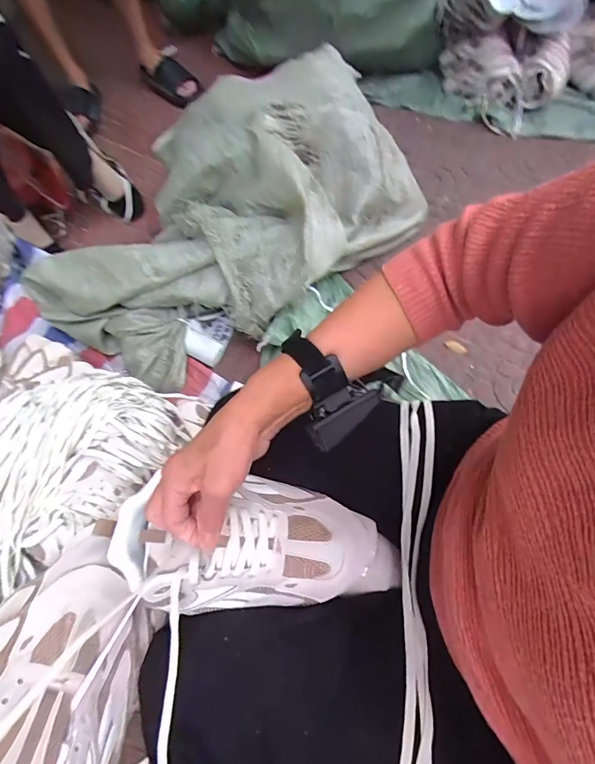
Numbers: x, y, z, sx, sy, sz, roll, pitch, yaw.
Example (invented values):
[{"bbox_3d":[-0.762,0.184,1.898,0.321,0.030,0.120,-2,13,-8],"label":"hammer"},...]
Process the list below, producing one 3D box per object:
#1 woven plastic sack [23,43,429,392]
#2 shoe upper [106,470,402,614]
[{"bbox_3d":[-0.111,-0.364,0.907,0.423,0.296,0.861,38,70,21],"label":"woven plastic sack"},{"bbox_3d":[-0.037,0.155,0.412,0.281,0.067,0.123,1,61,-7],"label":"shoe upper"}]

